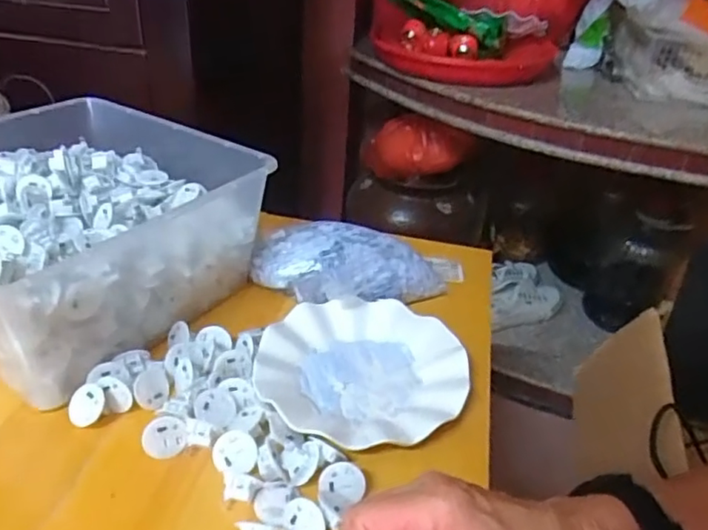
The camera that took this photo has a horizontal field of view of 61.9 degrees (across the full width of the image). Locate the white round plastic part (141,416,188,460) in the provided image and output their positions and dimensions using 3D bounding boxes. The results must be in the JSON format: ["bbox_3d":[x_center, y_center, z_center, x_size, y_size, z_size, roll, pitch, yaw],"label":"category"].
[{"bbox_3d":[-0.145,0.132,0.451,0.031,0.030,0.016,-8,-3,-22],"label":"white round plastic part"}]

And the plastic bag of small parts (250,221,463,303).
[{"bbox_3d":[0.010,0.001,0.646,0.237,0.052,0.120,2,34,-3],"label":"plastic bag of small parts"}]

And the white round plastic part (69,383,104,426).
[{"bbox_3d":[-0.212,0.111,0.469,0.031,0.013,0.031,-1,67,2],"label":"white round plastic part"}]

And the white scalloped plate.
[{"bbox_3d":[0.007,0.093,0.523,0.178,0.021,0.172,3,34,-2],"label":"white scalloped plate"}]

